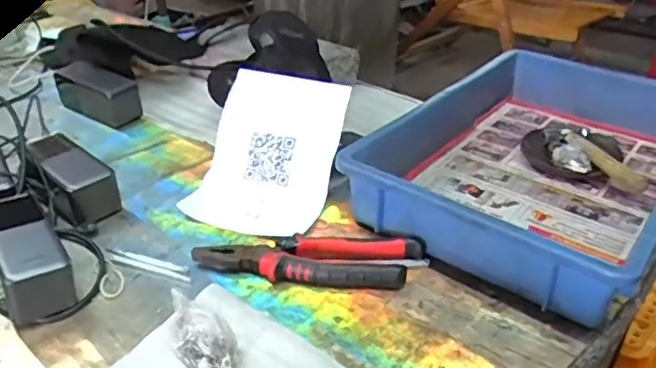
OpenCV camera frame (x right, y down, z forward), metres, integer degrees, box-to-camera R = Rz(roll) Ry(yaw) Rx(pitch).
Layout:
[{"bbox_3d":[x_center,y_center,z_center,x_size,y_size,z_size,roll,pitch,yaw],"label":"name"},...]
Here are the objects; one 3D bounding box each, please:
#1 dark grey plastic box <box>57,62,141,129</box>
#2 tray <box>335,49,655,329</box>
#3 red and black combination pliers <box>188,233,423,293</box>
[{"bbox_3d":[-0.331,-0.130,0.867,0.144,0.057,0.059,22,37,31],"label":"dark grey plastic box"},{"bbox_3d":[0.267,-0.044,0.721,0.296,0.091,0.515,23,37,32],"label":"tray"},{"bbox_3d":[-0.019,0.071,0.573,0.208,0.025,0.053,5,31,6],"label":"red and black combination pliers"}]

